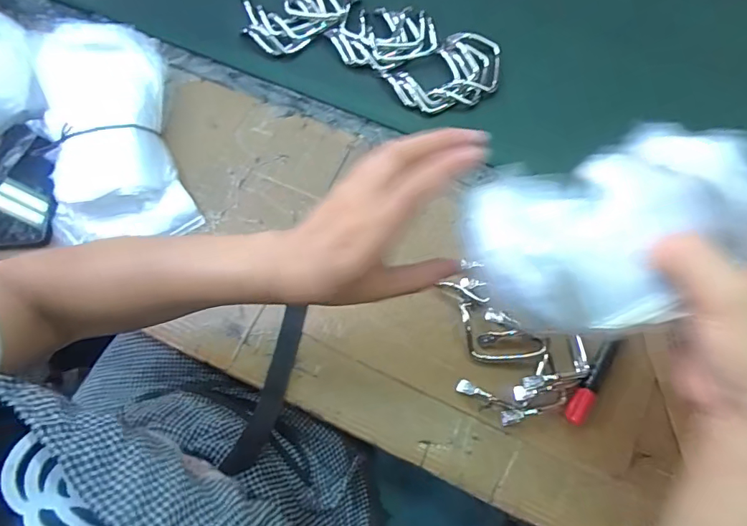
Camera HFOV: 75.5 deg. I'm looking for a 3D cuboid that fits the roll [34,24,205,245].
[{"bbox_3d":[-0.314,-0.161,0.579,0.142,0.073,0.269,-18,71,-5],"label":"roll"}]

